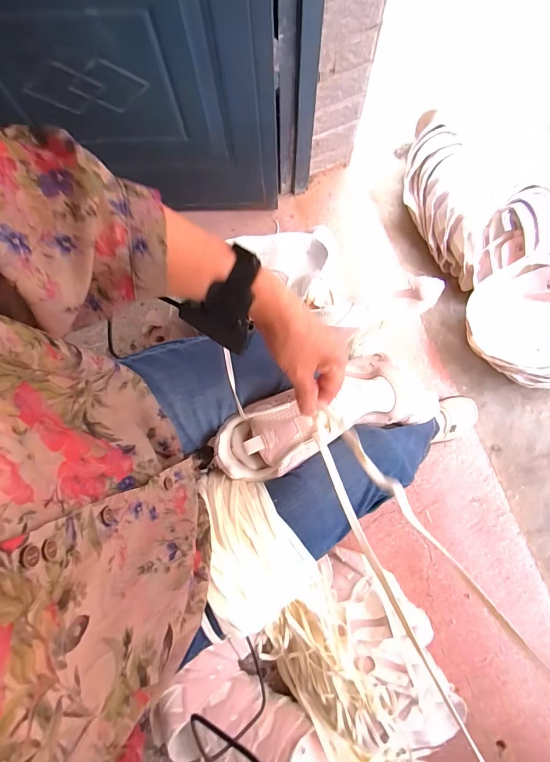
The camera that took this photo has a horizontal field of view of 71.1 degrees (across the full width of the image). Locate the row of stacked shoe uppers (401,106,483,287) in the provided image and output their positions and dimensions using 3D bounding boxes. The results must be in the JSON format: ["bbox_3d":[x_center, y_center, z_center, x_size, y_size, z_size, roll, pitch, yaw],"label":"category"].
[{"bbox_3d":[0.384,-0.448,0.927,0.111,0.151,0.452,-10,79,-1],"label":"row of stacked shoe uppers"}]

